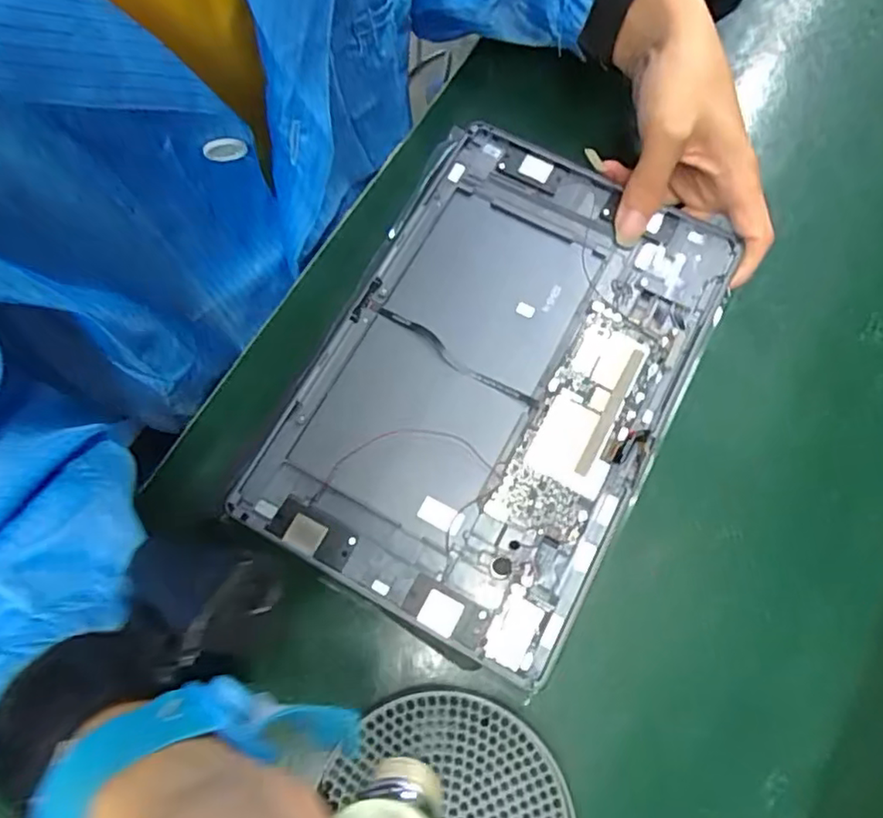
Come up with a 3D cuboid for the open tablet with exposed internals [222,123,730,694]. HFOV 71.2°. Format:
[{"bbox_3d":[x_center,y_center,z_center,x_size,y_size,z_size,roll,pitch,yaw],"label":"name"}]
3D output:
[{"bbox_3d":[0.026,-0.019,0.315,0.171,0.012,0.253,28,75,6],"label":"open tablet with exposed internals"}]

